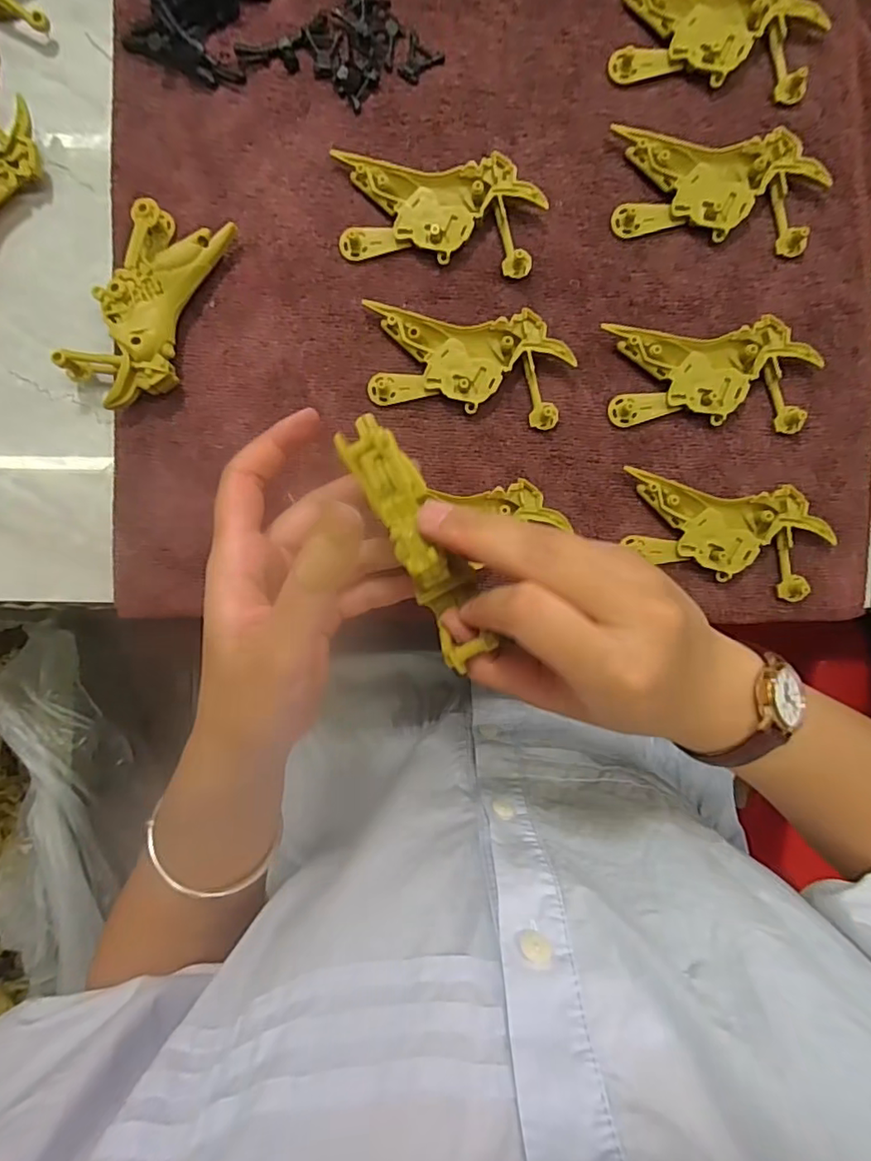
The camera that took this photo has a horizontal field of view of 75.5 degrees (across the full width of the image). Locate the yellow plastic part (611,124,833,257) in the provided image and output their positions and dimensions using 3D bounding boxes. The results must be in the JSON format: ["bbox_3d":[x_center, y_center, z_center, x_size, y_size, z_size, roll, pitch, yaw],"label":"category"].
[{"bbox_3d":[0.139,-0.195,0.279,0.097,0.012,0.050,8,93,0],"label":"yellow plastic part"}]

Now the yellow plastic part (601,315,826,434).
[{"bbox_3d":[0.136,-0.103,0.284,0.099,0.011,0.049,2,93,0],"label":"yellow plastic part"}]

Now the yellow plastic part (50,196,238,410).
[{"bbox_3d":[-0.140,-0.134,0.278,0.048,0.024,0.098,27,93,-1],"label":"yellow plastic part"}]

